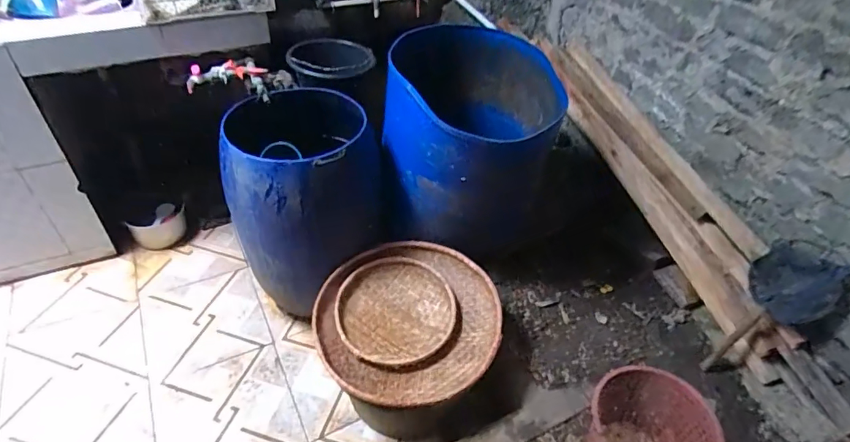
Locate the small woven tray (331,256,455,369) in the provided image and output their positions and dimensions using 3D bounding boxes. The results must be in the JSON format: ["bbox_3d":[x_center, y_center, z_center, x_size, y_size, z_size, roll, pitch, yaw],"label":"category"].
[{"bbox_3d":[-0.093,0.282,1.495,0.361,0.083,0.350,-5,44,-11],"label":"small woven tray"}]

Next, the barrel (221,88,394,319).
[{"bbox_3d":[-0.398,-0.058,1.655,0.469,0.669,0.468,-10,45,-16],"label":"barrel"}]

